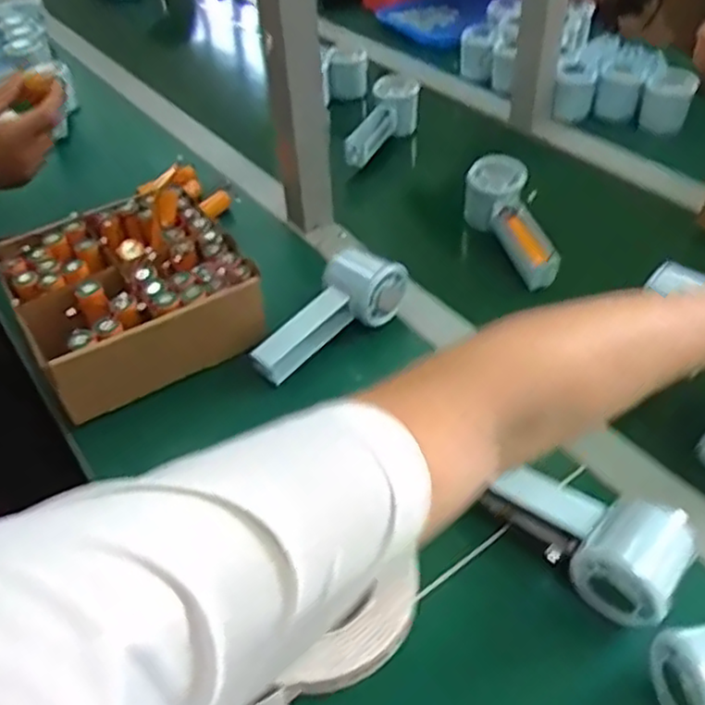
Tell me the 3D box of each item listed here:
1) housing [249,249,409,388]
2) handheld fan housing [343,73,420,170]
[{"bbox_3d":[-0.022,-0.035,0.615,0.157,0.066,0.053,-38,51,-7],"label":"housing"},{"bbox_3d":[0.040,-0.289,0.851,0.044,0.055,0.138,15,49,19],"label":"handheld fan housing"}]

